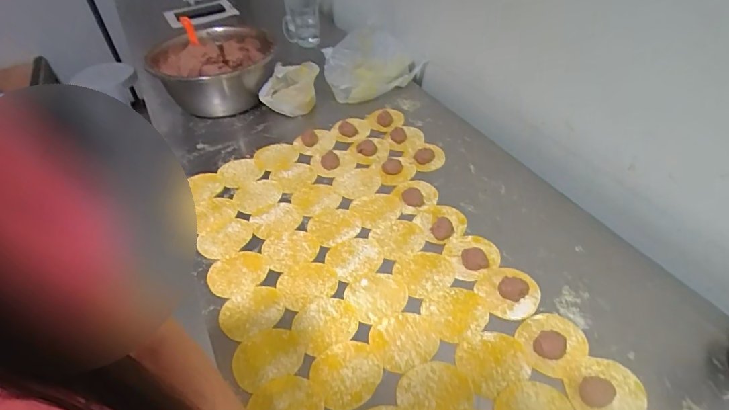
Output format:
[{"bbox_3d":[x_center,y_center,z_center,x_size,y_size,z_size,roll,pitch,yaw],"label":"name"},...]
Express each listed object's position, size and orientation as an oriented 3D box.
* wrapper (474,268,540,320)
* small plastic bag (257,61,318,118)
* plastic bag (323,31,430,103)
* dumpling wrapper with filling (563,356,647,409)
[{"bbox_3d":[0.200,0.117,0.570,0.073,0.016,0.078,-2,45,2],"label":"wrapper"},{"bbox_3d":[-0.168,-0.255,0.930,0.113,0.106,0.083,15,48,18],"label":"small plastic bag"},{"bbox_3d":[0.017,-0.333,0.993,0.234,0.123,0.155,-4,45,0],"label":"plastic bag"},{"bbox_3d":[0.276,0.210,0.465,0.087,0.014,0.070,-26,49,-21],"label":"dumpling wrapper with filling"}]

